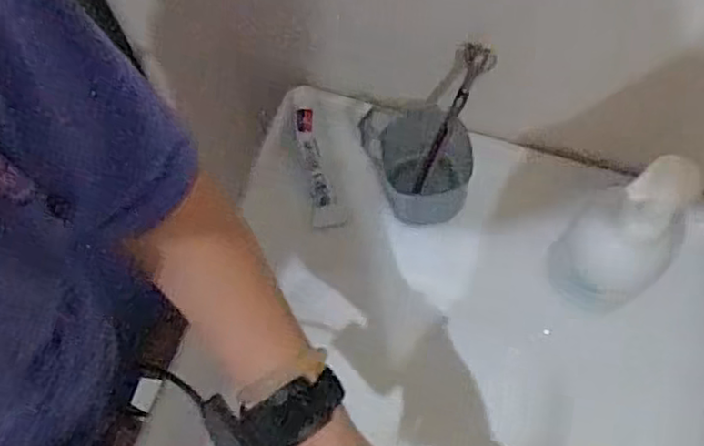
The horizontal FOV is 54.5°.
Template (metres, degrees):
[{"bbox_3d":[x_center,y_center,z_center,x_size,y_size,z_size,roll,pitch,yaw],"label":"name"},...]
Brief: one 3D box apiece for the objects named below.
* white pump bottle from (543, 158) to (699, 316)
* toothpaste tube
[{"bbox_3d":[0.207,0.019,0.540,0.077,0.210,0.067,32,73,13],"label":"white pump bottle"},{"bbox_3d":[-0.034,-0.052,0.664,0.030,0.022,0.117,-14,88,-4],"label":"toothpaste tube"}]

